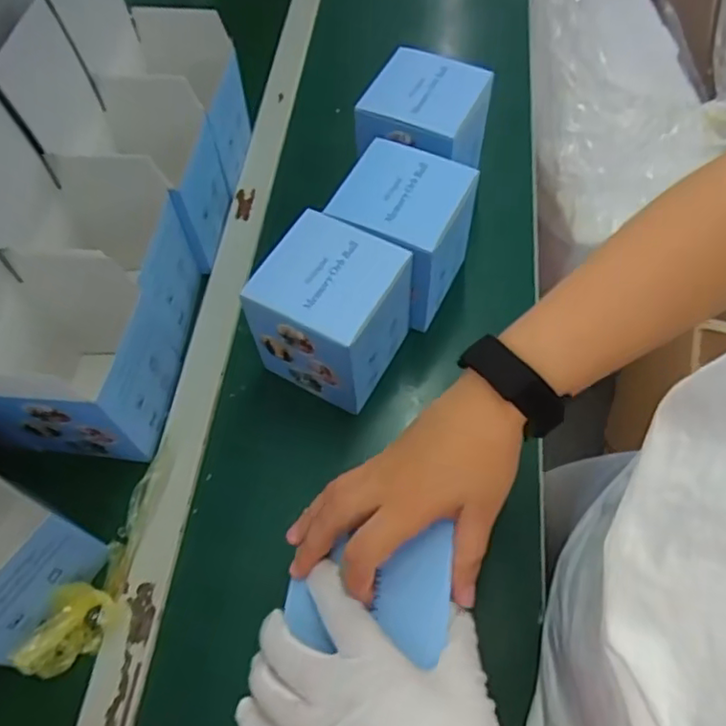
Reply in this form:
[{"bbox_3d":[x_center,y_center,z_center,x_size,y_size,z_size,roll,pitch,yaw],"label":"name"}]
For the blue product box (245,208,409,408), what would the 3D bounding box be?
[{"bbox_3d":[-0.024,-0.044,0.532,0.103,0.108,0.104,26,65,15],"label":"blue product box"}]

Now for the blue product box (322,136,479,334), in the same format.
[{"bbox_3d":[0.038,-0.123,0.571,0.112,0.104,0.111,26,65,15],"label":"blue product box"}]

